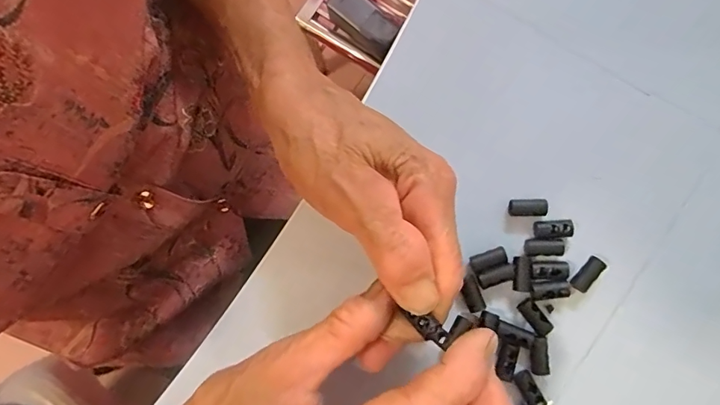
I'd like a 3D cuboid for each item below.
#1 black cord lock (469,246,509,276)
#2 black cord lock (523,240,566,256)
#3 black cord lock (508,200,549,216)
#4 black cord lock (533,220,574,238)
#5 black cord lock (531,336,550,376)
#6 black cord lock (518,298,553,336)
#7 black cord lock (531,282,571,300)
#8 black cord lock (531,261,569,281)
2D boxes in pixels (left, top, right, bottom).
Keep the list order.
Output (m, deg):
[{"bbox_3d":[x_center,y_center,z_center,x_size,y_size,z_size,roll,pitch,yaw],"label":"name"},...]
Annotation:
[{"bbox_3d":[0.066,0.029,0.229,0.018,0.006,0.009,-23,81,1],"label":"black cord lock"},{"bbox_3d":[0.093,0.023,0.227,0.020,0.005,0.008,2,82,5],"label":"black cord lock"},{"bbox_3d":[0.086,0.003,0.231,0.019,0.006,0.008,-1,82,4],"label":"black cord lock"},{"bbox_3d":[0.098,0.014,0.228,0.019,0.005,0.008,-2,78,14],"label":"black cord lock"},{"bbox_3d":[0.088,0.076,0.221,0.008,0.005,0.018,1,78,2],"label":"black cord lock"},{"bbox_3d":[0.088,0.057,0.224,0.008,0.005,0.019,-36,80,-6],"label":"black cord lock"},{"bbox_3d":[0.096,0.044,0.224,0.019,0.004,0.008,-4,82,4],"label":"black cord lock"},{"bbox_3d":[0.095,0.034,0.224,0.018,0.004,0.009,0,82,4],"label":"black cord lock"}]

